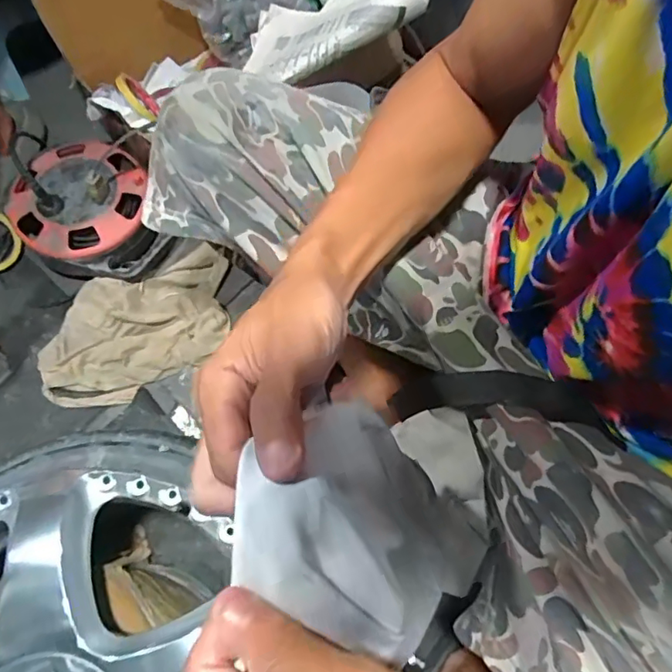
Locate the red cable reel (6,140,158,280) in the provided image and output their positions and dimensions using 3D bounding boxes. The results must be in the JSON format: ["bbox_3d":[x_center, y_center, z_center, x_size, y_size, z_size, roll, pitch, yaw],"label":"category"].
[{"bbox_3d":[-0.378,-0.194,0.821,0.198,0.118,0.213,0,70,1],"label":"red cable reel"}]

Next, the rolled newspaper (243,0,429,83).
[{"bbox_3d":[-0.042,-0.519,0.802,0.244,0.107,0.286,-19,71,-6],"label":"rolled newspaper"}]

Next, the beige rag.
[{"bbox_3d":[-0.300,-0.016,0.802,0.298,0.044,0.192,-17,71,-5],"label":"beige rag"}]

